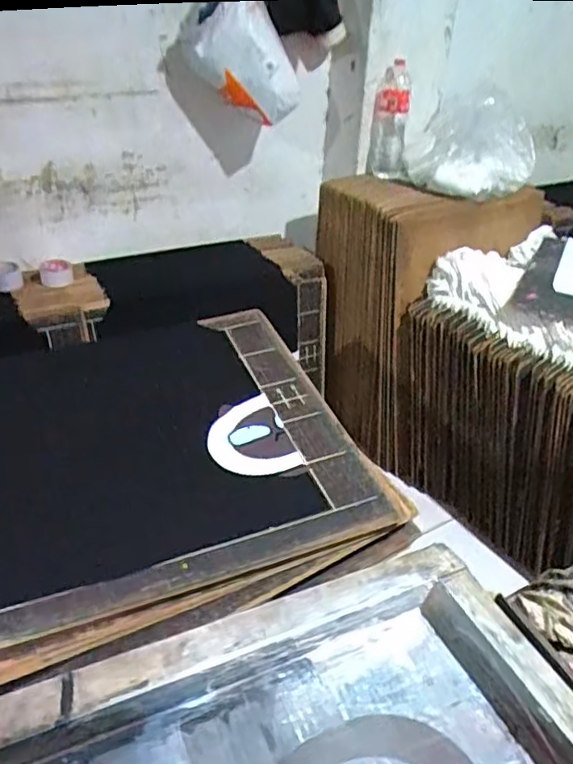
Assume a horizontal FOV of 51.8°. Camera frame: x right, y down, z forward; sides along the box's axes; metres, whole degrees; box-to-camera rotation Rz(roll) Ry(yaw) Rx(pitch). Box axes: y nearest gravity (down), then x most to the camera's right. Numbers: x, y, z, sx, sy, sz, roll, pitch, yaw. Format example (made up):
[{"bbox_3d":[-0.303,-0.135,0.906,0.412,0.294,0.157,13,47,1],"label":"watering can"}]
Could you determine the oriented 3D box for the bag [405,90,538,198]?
[{"bbox_3d":[0.536,-0.682,1.678,0.293,0.261,0.230,-19,38,-29],"label":"bag"}]

